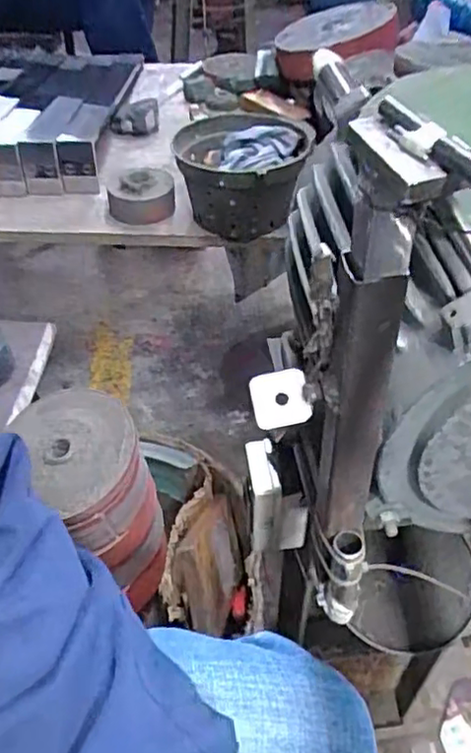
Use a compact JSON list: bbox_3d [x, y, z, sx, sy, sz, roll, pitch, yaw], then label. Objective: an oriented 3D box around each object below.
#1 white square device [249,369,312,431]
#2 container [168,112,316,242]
[{"bbox_3d":[0.023,0.012,0.326,0.029,0.029,0.004,-10,7,3],"label":"white square device"},{"bbox_3d":[-0.002,-0.275,0.871,0.167,0.109,0.168,0,44,0],"label":"container"}]

